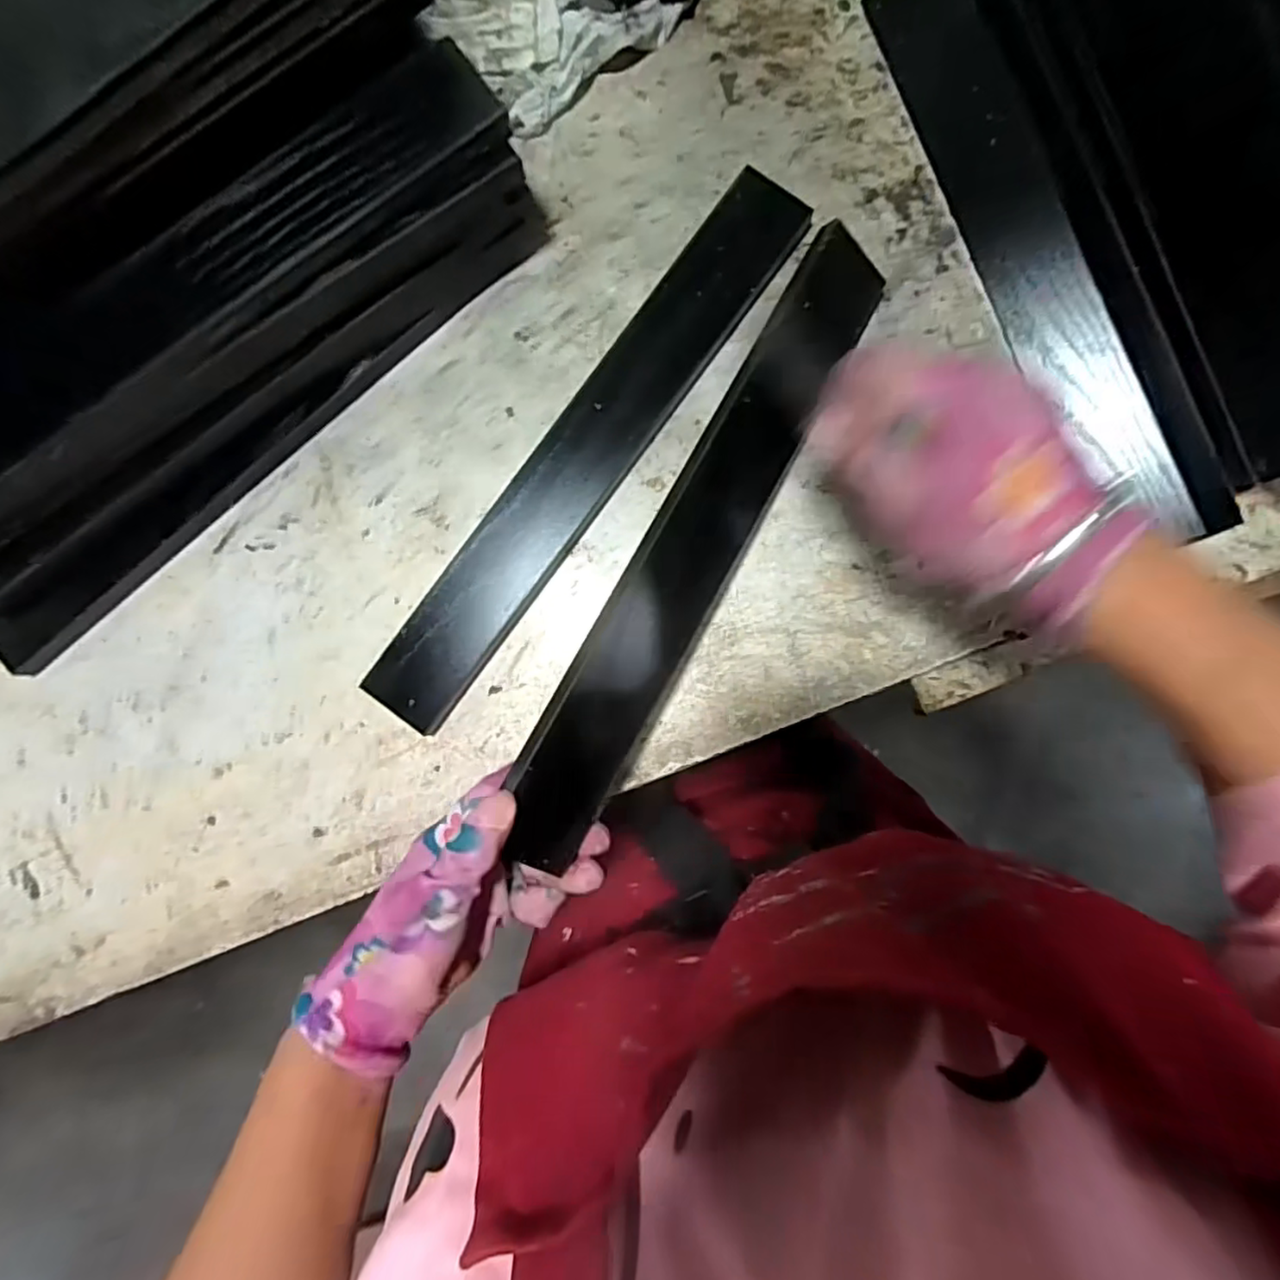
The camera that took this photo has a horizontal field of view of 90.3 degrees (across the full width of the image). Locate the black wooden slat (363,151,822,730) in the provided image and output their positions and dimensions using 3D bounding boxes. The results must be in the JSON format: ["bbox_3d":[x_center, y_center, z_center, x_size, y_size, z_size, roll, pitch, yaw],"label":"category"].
[{"bbox_3d":[-0.029,-0.111,0.386,0.051,0.017,0.378,37,89,1],"label":"black wooden slat"}]

